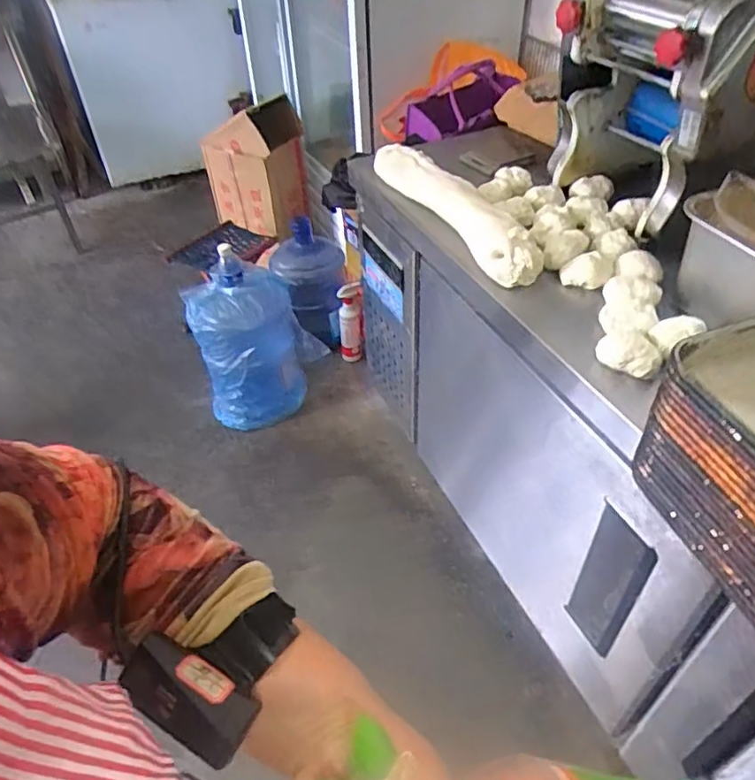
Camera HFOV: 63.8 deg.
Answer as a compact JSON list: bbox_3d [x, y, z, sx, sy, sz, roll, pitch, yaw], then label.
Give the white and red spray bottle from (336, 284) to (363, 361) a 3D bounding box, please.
[{"bbox_3d":[-0.087,-0.212,1.950,0.082,0.264,0.071,-4,43,-1],"label":"white and red spray bottle"}]

